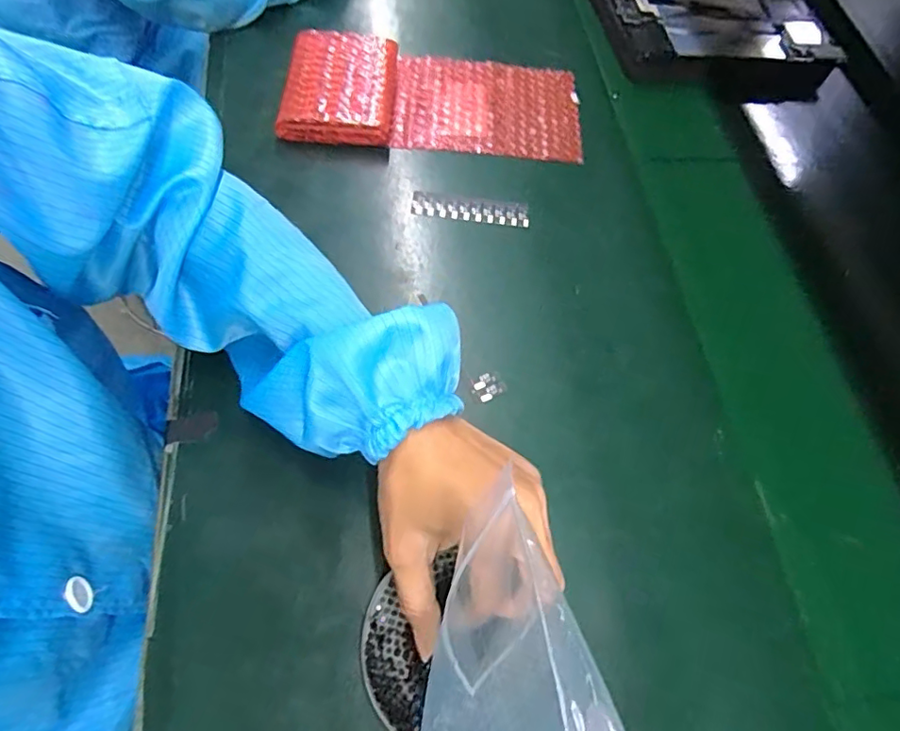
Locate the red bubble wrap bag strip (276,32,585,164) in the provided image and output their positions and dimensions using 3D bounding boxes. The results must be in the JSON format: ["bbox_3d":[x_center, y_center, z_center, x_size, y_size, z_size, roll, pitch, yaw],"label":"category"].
[{"bbox_3d":[-0.013,-0.245,0.497,0.267,0.032,0.121,0,64,-4],"label":"red bubble wrap bag strip"}]

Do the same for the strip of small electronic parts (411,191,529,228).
[{"bbox_3d":[0.017,-0.131,0.460,0.097,0.005,0.021,6,64,-1],"label":"strip of small electronic parts"}]

